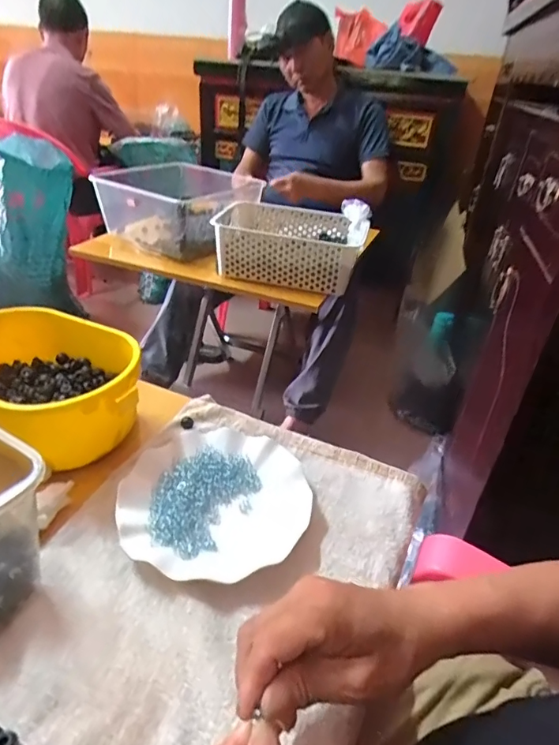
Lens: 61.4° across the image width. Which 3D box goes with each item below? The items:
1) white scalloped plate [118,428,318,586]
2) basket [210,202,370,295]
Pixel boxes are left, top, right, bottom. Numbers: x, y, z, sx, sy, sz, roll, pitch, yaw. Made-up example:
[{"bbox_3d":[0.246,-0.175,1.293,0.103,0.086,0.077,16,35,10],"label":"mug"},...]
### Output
[{"bbox_3d":[-0.065,0.127,0.475,0.184,0.024,0.181,3,33,-2],"label":"white scalloped plate"},{"bbox_3d":[0.022,-0.276,1.029,0.306,0.109,0.225,12,34,11],"label":"basket"}]

